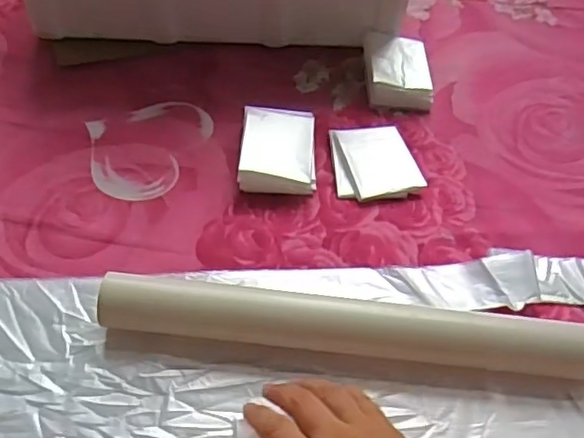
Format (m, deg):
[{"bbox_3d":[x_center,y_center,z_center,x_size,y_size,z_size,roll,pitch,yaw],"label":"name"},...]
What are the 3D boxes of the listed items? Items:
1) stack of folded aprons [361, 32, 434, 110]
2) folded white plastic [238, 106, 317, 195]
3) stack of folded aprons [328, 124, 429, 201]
[{"bbox_3d":[0.111,-0.157,0.616,0.065,0.030,0.089,2,53,-4],"label":"stack of folded aprons"},{"bbox_3d":[-0.013,-0.062,0.535,0.066,0.028,0.085,4,53,-2],"label":"folded white plastic"},{"bbox_3d":[0.077,-0.053,0.542,0.076,0.013,0.080,-4,54,-8],"label":"stack of folded aprons"}]

